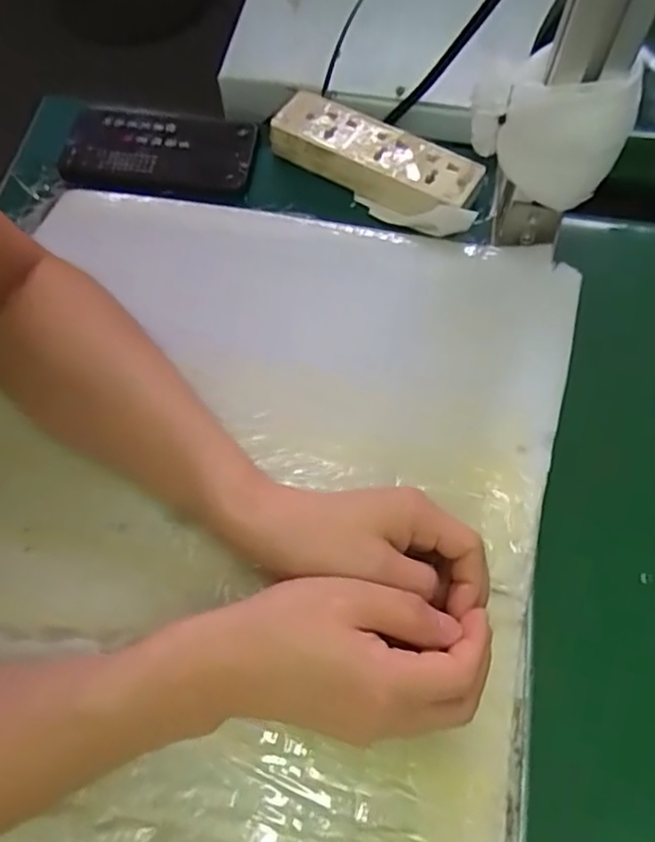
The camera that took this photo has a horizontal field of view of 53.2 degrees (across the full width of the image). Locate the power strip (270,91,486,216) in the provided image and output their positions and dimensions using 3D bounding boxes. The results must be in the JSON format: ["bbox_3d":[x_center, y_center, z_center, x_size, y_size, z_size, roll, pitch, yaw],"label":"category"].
[{"bbox_3d":[0.036,-0.211,0.526,0.171,0.032,0.052,31,69,13],"label":"power strip"}]

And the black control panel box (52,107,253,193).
[{"bbox_3d":[-0.147,-0.226,0.554,0.165,0.017,0.098,11,66,5],"label":"black control panel box"}]

